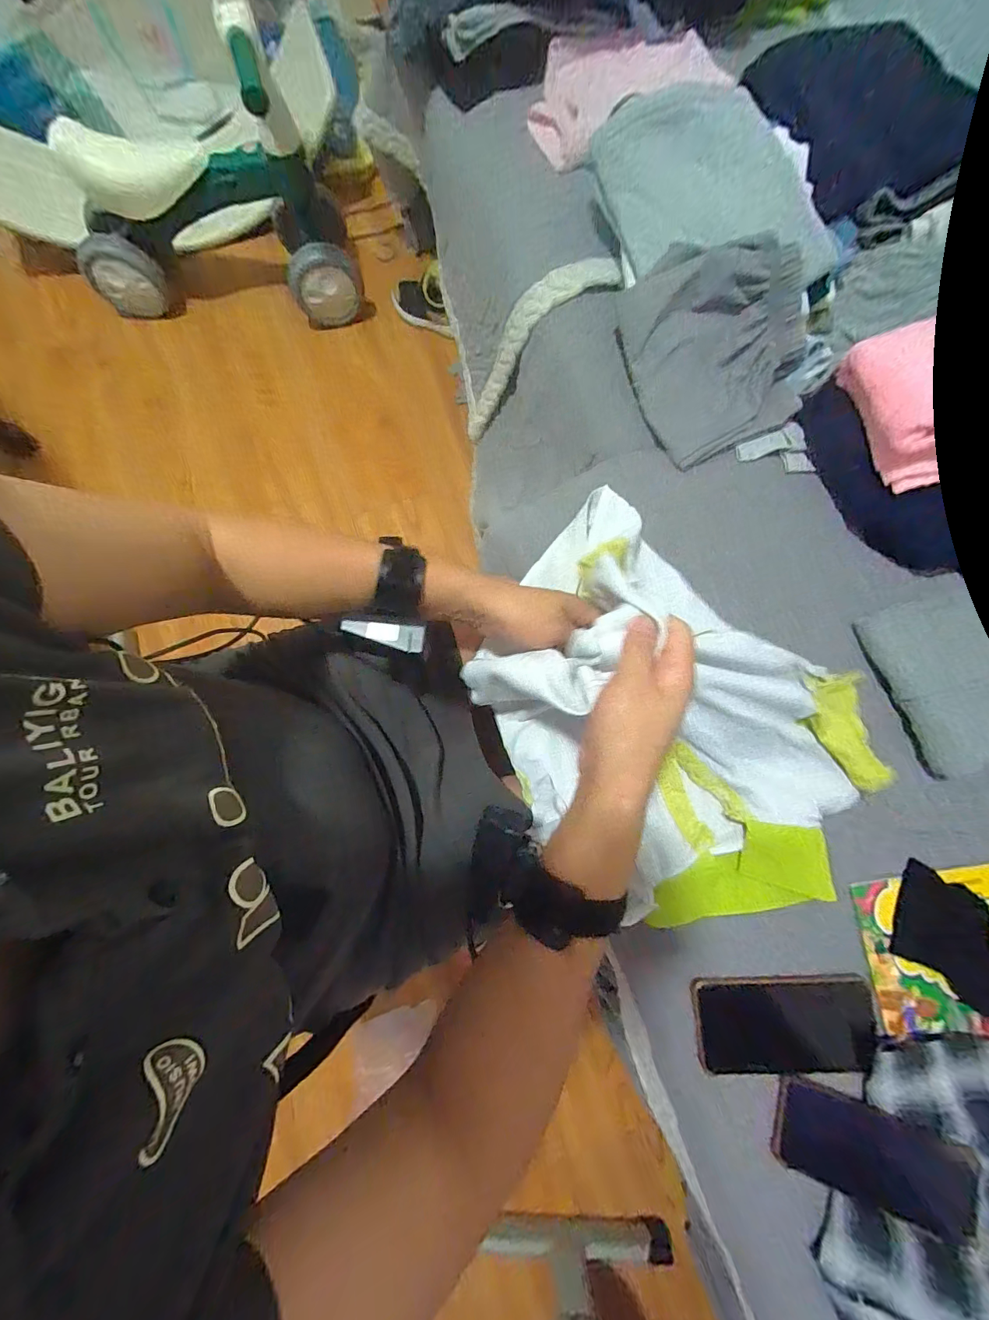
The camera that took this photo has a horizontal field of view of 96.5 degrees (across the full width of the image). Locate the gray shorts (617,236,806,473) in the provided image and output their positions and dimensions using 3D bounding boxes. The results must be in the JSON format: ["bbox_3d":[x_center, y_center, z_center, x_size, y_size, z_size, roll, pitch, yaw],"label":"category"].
[{"bbox_3d":[0.250,-0.355,0.497,0.163,0.103,0.204,-23,81,-6],"label":"gray shorts"}]

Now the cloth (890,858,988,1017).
[{"bbox_3d":[0.473,0.284,0.419,0.177,0.036,0.093,34,80,5],"label":"cloth"}]

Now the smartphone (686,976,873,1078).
[{"bbox_3d":[0.278,0.350,0.423,0.163,0.016,0.085,-5,86,3],"label":"smartphone"}]

